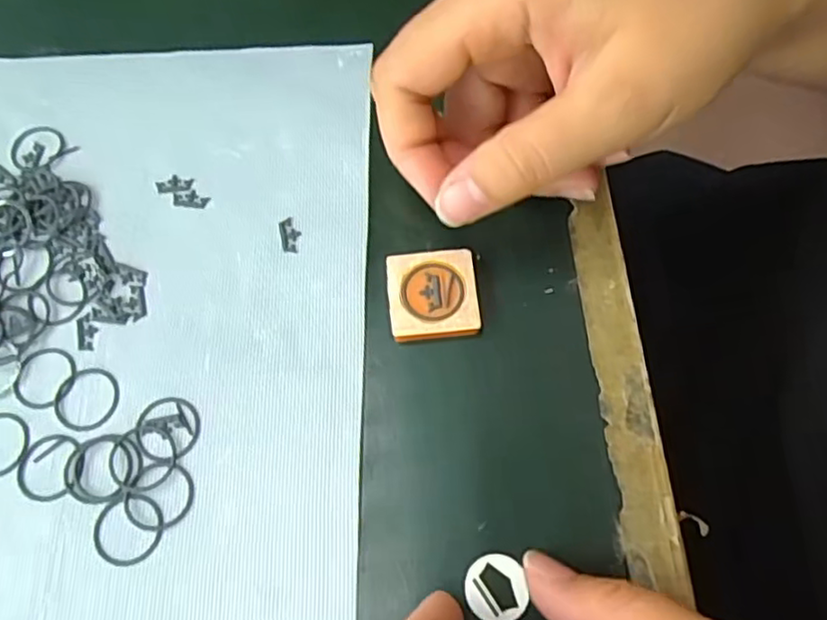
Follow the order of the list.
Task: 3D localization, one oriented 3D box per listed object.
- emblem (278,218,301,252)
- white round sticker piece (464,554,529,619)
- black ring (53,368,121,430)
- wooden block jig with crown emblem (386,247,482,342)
[{"bbox_3d":[-0.044,-0.027,0.235,0.007,0.004,0.013,-16,68,-6],"label":"emblem"},{"bbox_3d":[0.023,0.080,0.189,0.017,0.004,0.018,0,67,1],"label":"white round sticker piece"},{"bbox_3d":[-0.106,0.029,0.215,0.022,0.004,0.020,-1,68,2],"label":"black ring"},{"bbox_3d":[0.006,-0.005,0.223,0.029,0.006,0.031,-7,68,-1],"label":"wooden block jig with crown emblem"}]

